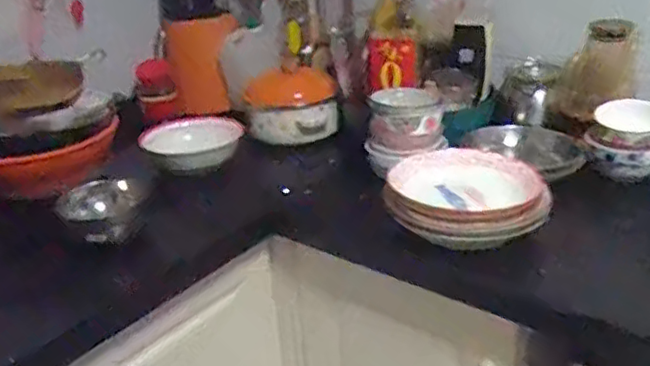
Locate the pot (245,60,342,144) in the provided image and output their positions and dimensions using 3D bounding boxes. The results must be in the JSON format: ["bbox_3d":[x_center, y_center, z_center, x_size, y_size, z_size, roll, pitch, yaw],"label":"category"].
[{"bbox_3d":[-0.064,-0.153,1.193,0.160,0.118,0.129,-7,25,-6],"label":"pot"}]

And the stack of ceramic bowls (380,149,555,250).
[{"bbox_3d":[0.186,0.016,0.854,0.202,0.068,0.166,-3,24,4],"label":"stack of ceramic bowls"}]

